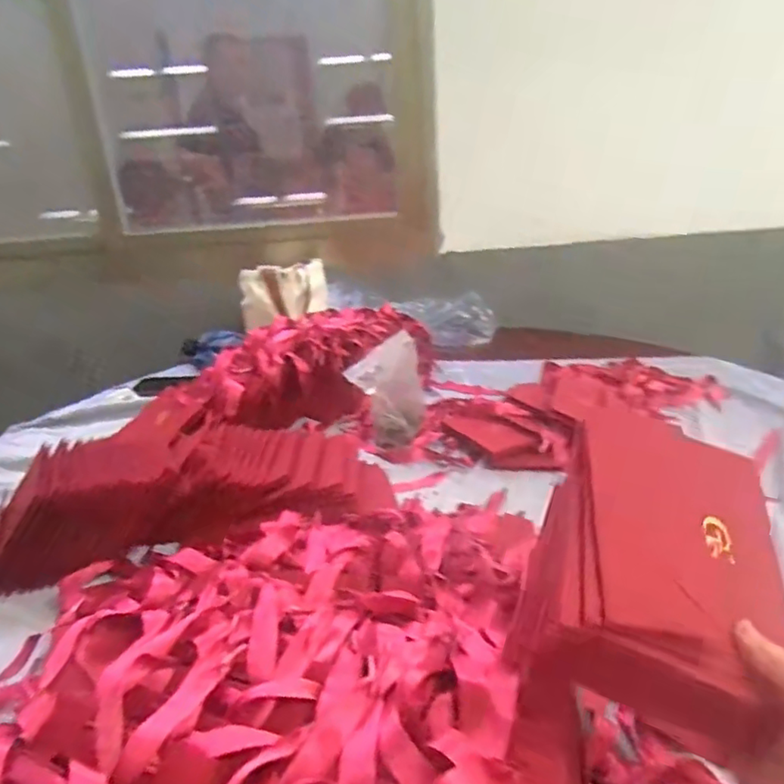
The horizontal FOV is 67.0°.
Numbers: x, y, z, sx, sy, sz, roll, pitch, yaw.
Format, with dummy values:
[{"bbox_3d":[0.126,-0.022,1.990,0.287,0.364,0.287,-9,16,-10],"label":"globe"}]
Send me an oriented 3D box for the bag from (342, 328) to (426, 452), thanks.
[{"bbox_3d":[-0.007,-0.001,0.894,0.106,0.136,0.105,-3,23,4],"label":"bag"}]

